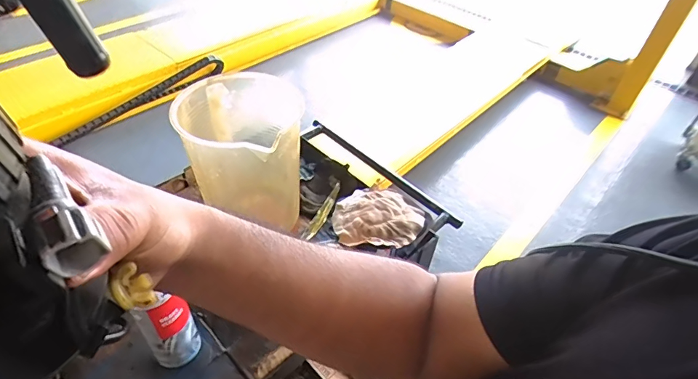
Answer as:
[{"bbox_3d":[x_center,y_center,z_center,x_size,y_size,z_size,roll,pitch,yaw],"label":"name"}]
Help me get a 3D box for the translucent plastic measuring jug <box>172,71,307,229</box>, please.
[{"bbox_3d":[-0.177,-0.039,0.733,0.183,0.253,0.187,9,45,3],"label":"translucent plastic measuring jug"}]

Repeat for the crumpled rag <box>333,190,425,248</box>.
[{"bbox_3d":[0.054,0.047,0.755,0.156,0.027,0.134,2,45,-4],"label":"crumpled rag"}]

